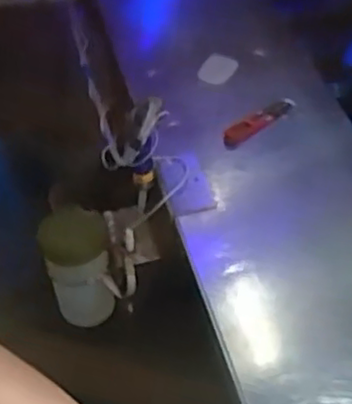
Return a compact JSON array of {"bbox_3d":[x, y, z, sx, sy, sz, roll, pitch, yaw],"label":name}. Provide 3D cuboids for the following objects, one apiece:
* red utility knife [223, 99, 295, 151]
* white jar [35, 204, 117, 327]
[{"bbox_3d":[0.096,-0.092,0.797,0.111,0.011,0.028,-33,53,-26],"label":"red utility knife"},{"bbox_3d":[-0.112,0.079,0.788,0.072,0.145,0.068,-1,46,1],"label":"white jar"}]

